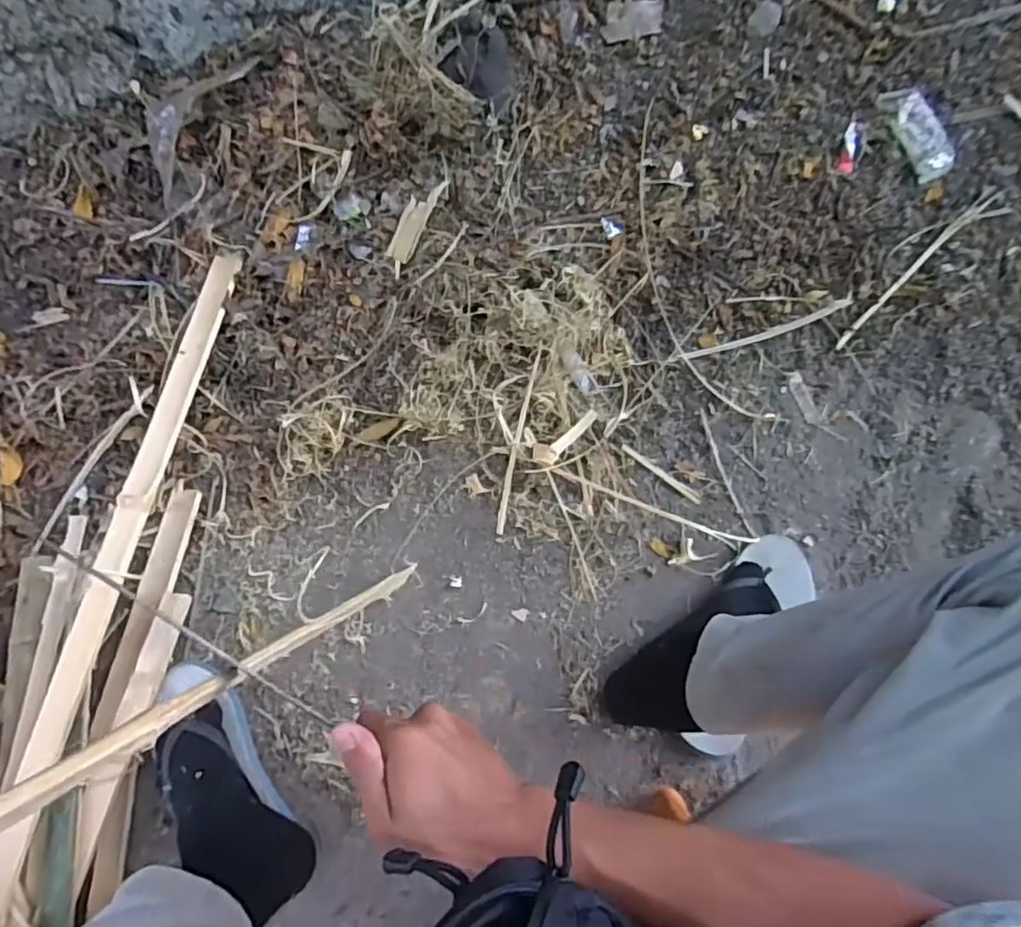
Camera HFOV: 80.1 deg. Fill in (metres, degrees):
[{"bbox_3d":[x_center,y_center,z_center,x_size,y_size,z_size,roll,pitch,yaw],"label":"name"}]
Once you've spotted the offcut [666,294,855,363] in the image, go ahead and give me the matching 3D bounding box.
[{"bbox_3d":[0.329,-0.171,0.795,0.257,0.019,0.015,-20,77,-6],"label":"offcut"}]

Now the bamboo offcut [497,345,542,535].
[{"bbox_3d":[0.009,-0.027,0.731,0.013,0.011,0.226,13,95,2],"label":"bamboo offcut"}]

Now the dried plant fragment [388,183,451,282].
[{"bbox_3d":[-0.119,-0.287,0.732,0.034,0.006,0.127,28,90,6],"label":"dried plant fragment"}]

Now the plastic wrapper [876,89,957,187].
[{"bbox_3d":[0.554,-0.450,0.824,0.064,0.012,0.131,-31,91,-8],"label":"plastic wrapper"}]

